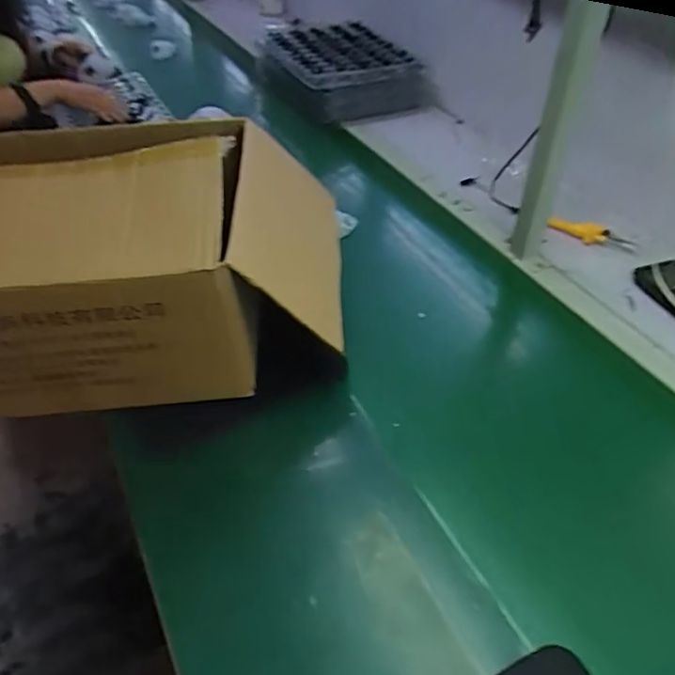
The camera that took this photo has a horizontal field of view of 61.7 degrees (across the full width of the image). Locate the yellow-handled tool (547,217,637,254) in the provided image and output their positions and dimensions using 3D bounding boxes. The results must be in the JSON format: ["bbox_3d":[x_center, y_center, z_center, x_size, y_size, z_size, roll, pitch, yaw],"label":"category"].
[{"bbox_3d":[0.452,-0.184,1.016,0.160,0.028,0.039,14,43,-6],"label":"yellow-handled tool"}]

